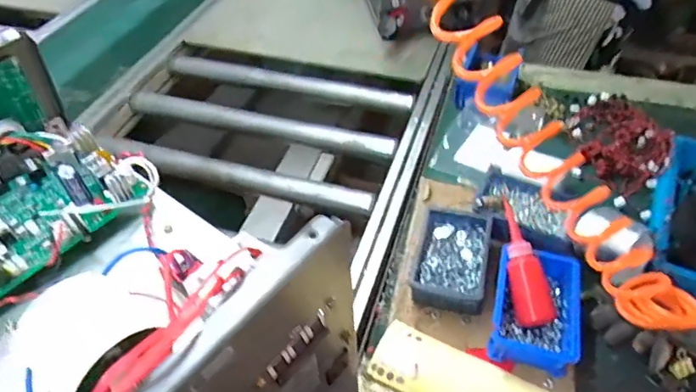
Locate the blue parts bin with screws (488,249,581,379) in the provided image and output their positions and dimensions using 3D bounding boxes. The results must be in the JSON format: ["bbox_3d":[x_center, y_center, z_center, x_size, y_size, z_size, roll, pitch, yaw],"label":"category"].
[{"bbox_3d":[0.236,0.141,0.635,0.101,0.063,0.144,10,49,11],"label":"blue parts bin with screws"}]

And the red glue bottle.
[{"bbox_3d":[0.224,0.082,0.643,0.039,0.040,0.163,-8,75,-7],"label":"red glue bottle"}]

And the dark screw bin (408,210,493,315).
[{"bbox_3d":[0.145,0.088,0.696,0.097,0.051,0.155,12,50,13],"label":"dark screw bin"}]

